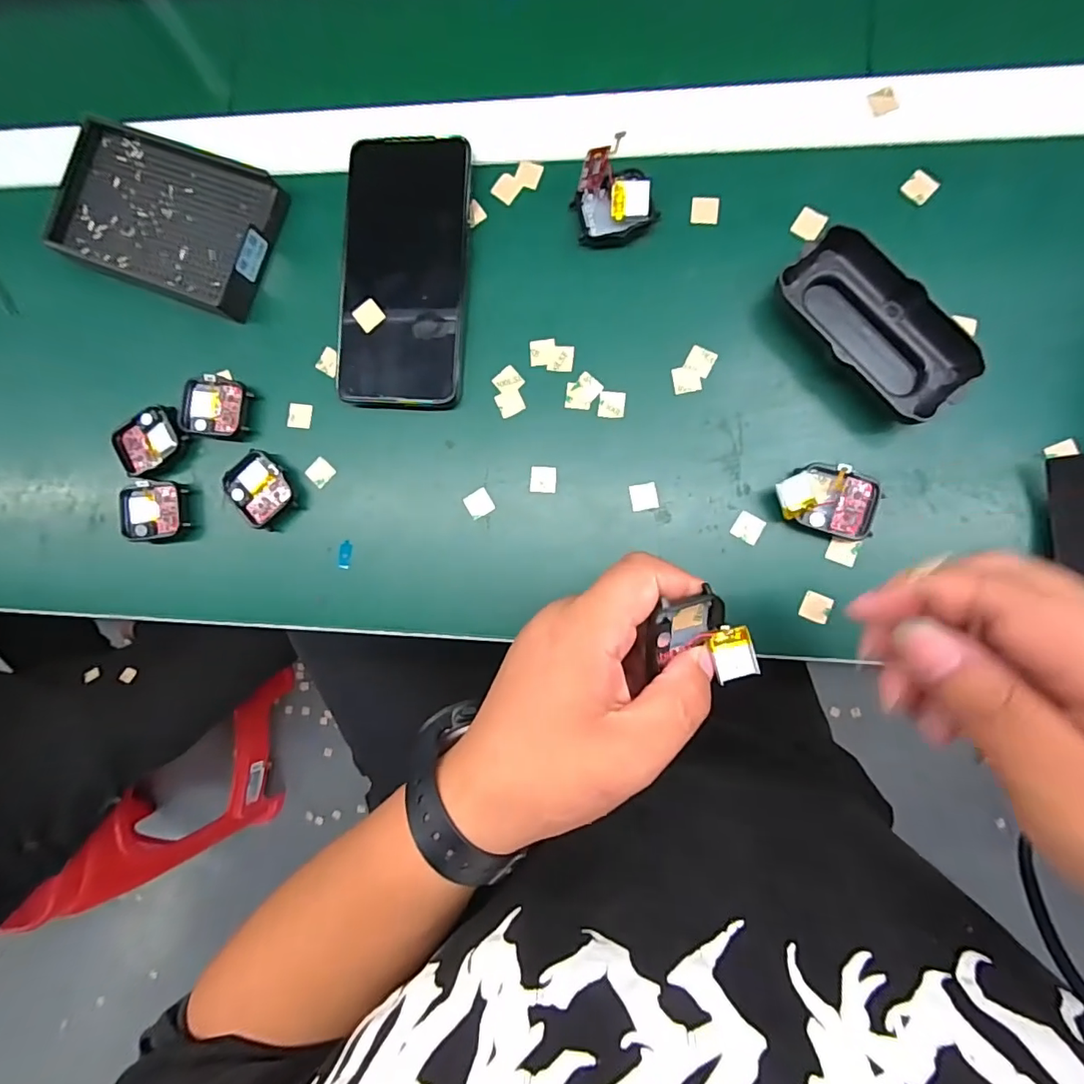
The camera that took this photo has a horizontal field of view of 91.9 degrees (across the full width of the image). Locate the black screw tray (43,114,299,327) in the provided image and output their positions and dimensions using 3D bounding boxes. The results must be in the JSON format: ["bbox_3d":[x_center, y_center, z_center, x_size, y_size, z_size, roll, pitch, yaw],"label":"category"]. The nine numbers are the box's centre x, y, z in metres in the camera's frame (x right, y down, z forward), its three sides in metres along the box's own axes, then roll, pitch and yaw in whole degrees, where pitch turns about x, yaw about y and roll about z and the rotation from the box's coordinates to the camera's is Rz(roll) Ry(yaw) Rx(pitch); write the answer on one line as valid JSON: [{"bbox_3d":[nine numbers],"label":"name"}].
[{"bbox_3d":[-0.248,-0.213,0.347,0.142,0.026,0.092,22,90,7],"label":"black screw tray"}]

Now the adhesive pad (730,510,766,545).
[{"bbox_3d":[0.120,-0.008,0.304,0.015,0.004,0.016,30,91,7],"label":"adhesive pad"}]

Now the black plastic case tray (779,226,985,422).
[{"bbox_3d":[0.186,-0.121,0.291,0.047,0.027,0.110,-40,84,4],"label":"black plastic case tray"}]

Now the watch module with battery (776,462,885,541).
[{"bbox_3d":[0.160,-0.024,0.293,0.055,0.018,0.038,20,90,7],"label":"watch module with battery"}]

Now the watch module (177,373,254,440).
[{"bbox_3d":[-0.213,-0.087,0.343,0.047,0.012,0.039,12,89,7],"label":"watch module"}]

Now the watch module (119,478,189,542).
[{"bbox_3d":[-0.253,-0.021,0.346,0.043,0.015,0.039,1,88,7],"label":"watch module"}]

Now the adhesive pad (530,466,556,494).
[{"bbox_3d":[0.001,-0.038,0.319,0.016,0.004,0.016,3,88,7],"label":"adhesive pad"}]

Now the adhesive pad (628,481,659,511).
[{"bbox_3d":[0.061,-0.027,0.312,0.016,0.004,0.016,-10,86,6],"label":"adhesive pad"}]

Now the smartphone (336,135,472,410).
[{"bbox_3d":[-0.086,-0.165,0.325,0.078,0.007,0.161,3,92,7],"label":"smartphone"}]

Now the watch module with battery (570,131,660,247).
[{"bbox_3d":[0.042,-0.200,0.304,0.045,0.038,0.035,-15,86,6],"label":"watch module with battery"}]

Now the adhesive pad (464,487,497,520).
[{"bbox_3d":[-0.039,-0.024,0.325,0.016,0.004,0.015,-29,85,5],"label":"adhesive pad"}]

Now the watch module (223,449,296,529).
[{"bbox_3d":[-0.180,-0.034,0.338,0.038,0.011,0.043,-39,84,4],"label":"watch module"}]

